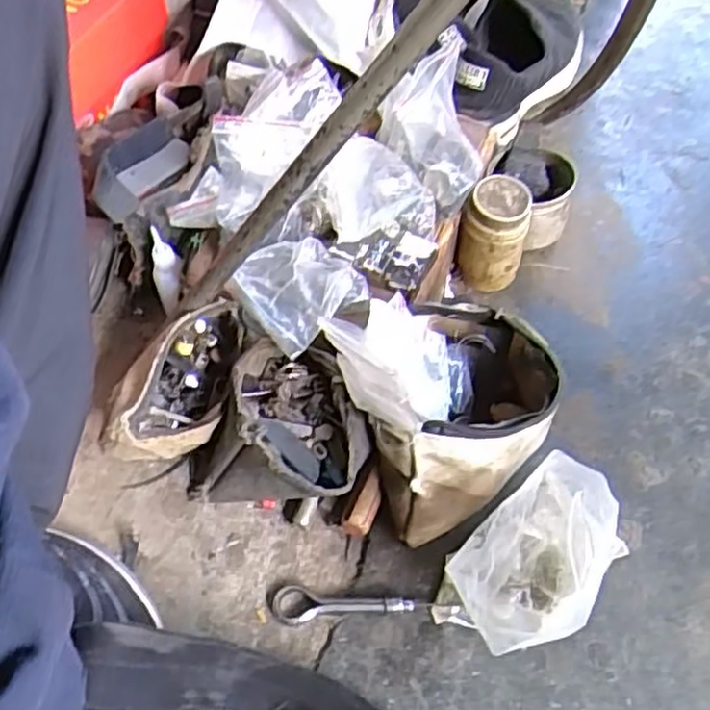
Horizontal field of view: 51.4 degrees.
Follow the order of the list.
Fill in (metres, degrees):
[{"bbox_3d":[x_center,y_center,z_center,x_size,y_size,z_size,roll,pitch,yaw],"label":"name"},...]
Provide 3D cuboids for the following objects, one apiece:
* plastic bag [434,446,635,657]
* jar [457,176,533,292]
[{"bbox_3d":[0.104,0.129,0.439,0.103,0.094,0.079,-33,62,-18],"label":"plastic bag"},{"bbox_3d":[0.110,-0.096,0.588,0.050,0.086,0.043,8,57,5],"label":"jar"}]

